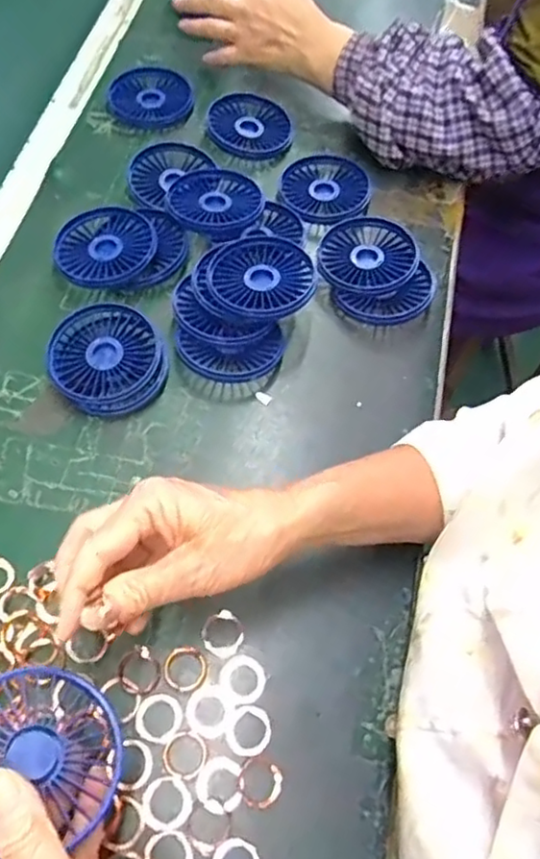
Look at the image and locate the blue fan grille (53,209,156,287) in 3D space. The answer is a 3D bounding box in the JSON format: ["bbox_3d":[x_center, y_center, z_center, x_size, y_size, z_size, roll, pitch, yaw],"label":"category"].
[{"bbox_3d":[-0.142,-0.157,0.562,0.086,0.015,0.078,-33,68,-17],"label":"blue fan grille"}]

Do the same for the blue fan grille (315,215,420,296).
[{"bbox_3d":[0.086,-0.153,0.575,0.087,0.018,0.085,0,63,-1],"label":"blue fan grille"}]

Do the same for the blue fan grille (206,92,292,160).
[{"bbox_3d":[-0.020,-0.307,0.651,0.083,0.022,0.083,0,63,-1],"label":"blue fan grille"}]

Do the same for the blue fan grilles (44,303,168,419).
[{"bbox_3d":[-0.130,-0.055,0.517,0.086,0.022,0.092,-40,70,-19],"label":"blue fan grilles"}]

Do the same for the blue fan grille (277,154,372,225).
[{"bbox_3d":[0.050,-0.231,0.616,0.085,0.011,0.081,0,63,-1],"label":"blue fan grille"}]

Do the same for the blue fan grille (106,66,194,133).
[{"bbox_3d":[-0.125,-0.346,0.676,0.088,0.013,0.088,0,63,-1],"label":"blue fan grille"}]

